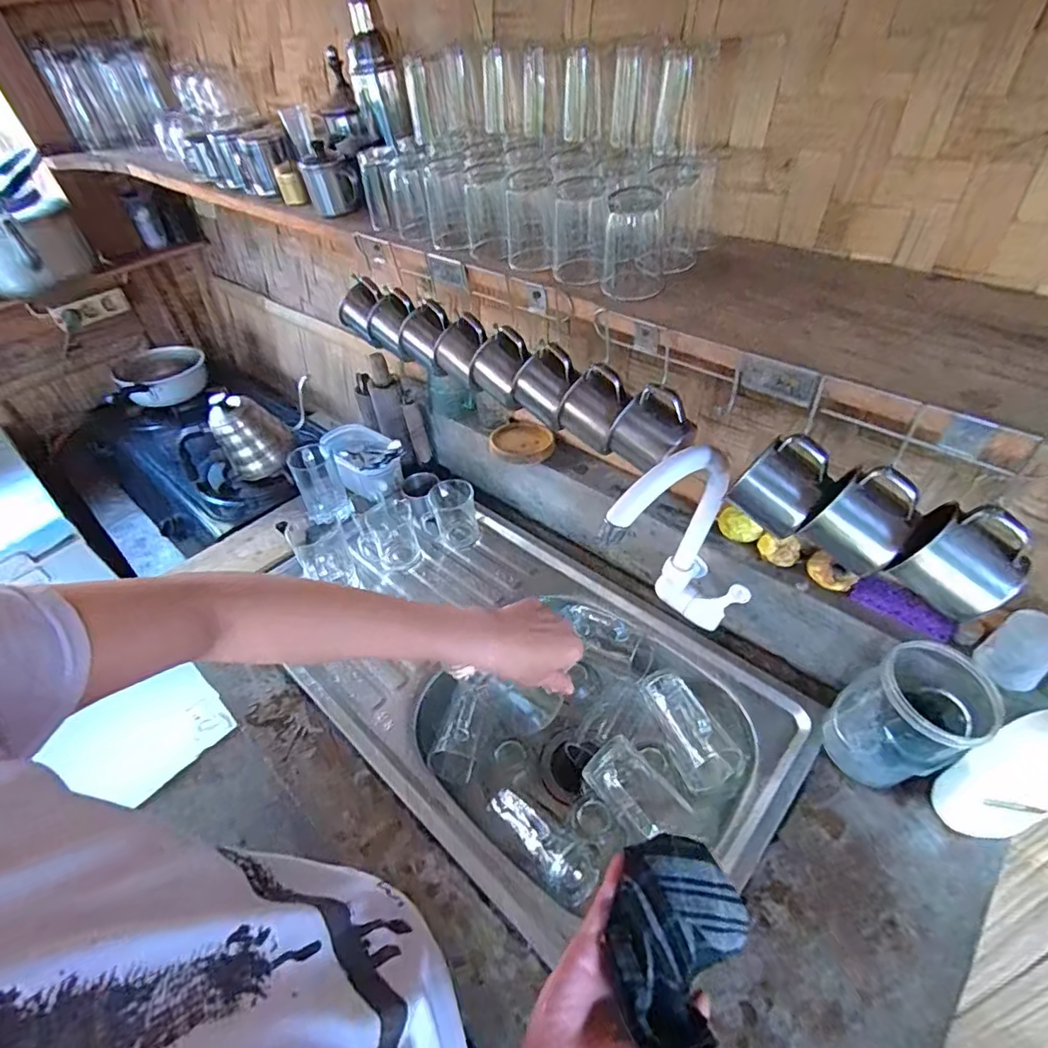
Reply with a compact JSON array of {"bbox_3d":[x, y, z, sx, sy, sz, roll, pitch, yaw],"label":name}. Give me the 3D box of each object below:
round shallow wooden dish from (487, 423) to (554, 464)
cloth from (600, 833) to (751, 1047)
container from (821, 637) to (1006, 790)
[{"bbox_3d":[-0.001,-0.130,0.863,0.104,0.015,0.088,30,56,32],"label":"round shallow wooden dish"},{"bbox_3d":[0.109,0.302,0.400,0.091,0.032,0.126,19,50,24],"label":"cloth"},{"bbox_3d":[0.383,0.195,0.545,0.112,0.164,0.098,-21,46,-14],"label":"container"}]

